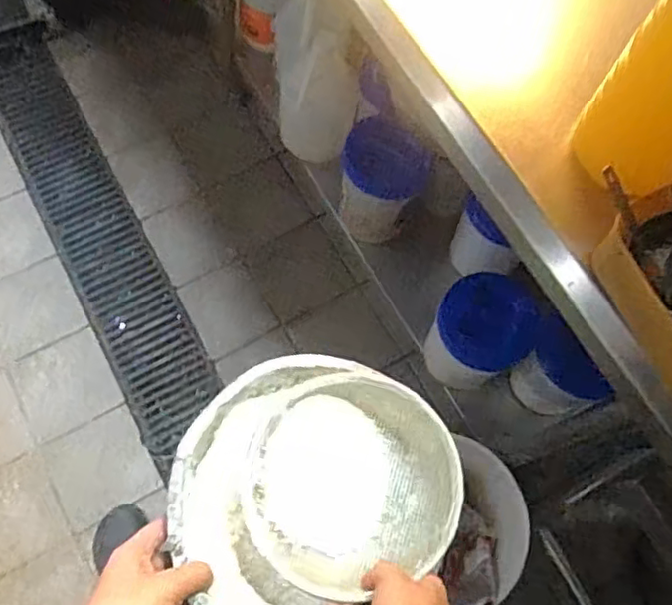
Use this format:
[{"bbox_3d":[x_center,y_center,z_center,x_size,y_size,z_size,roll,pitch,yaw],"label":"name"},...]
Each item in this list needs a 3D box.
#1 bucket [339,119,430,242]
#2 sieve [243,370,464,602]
[{"bbox_3d":[0.083,-0.239,1.265,0.162,0.168,0.165,1,70,-2],"label":"bucket"},{"bbox_3d":[0.012,0.163,0.586,0.185,0.068,0.180,1,70,-2],"label":"sieve"}]

